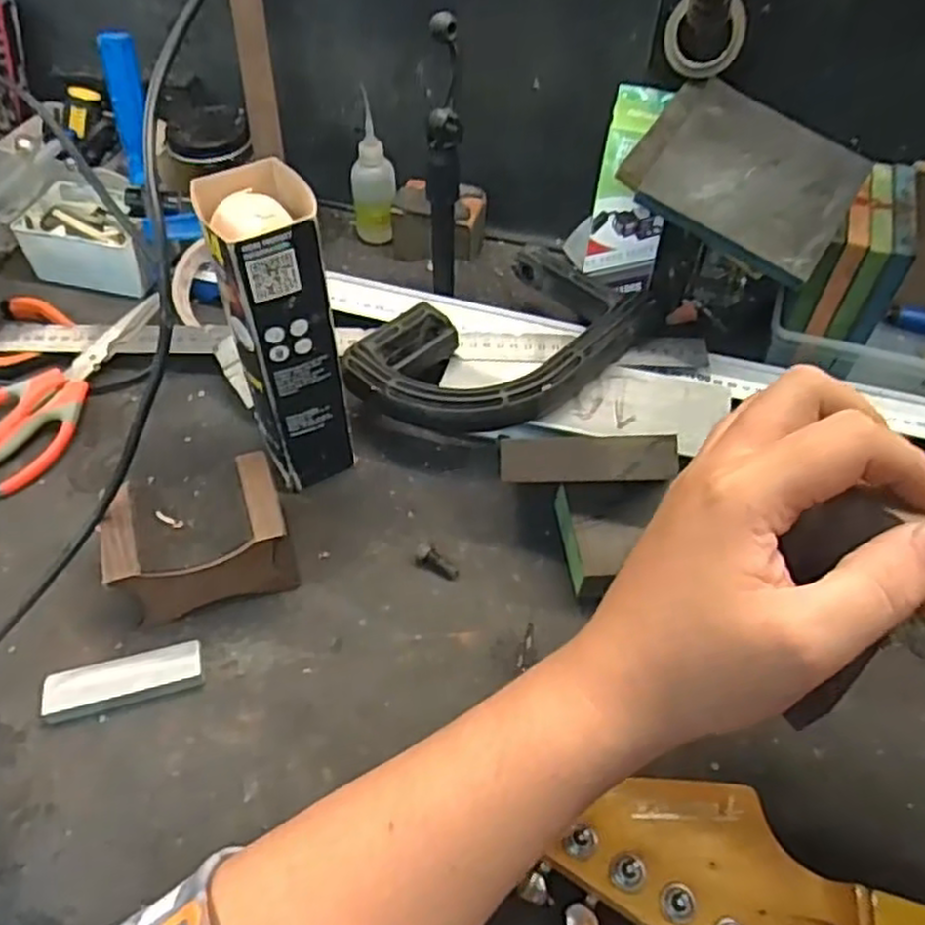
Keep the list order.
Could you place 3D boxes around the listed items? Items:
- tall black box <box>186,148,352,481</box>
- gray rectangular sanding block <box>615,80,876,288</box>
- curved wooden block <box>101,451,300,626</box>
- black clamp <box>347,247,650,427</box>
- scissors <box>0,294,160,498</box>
[{"bbox_3d":[-0.106,-0.072,0.437,0.058,0.183,0.070,-19,54,-17],"label":"tall black box"},{"bbox_3d":[0.181,-0.185,0.477,0.133,0.017,0.102,35,78,10],"label":"gray rectangular sanding block"},{"bbox_3d":[-0.149,0.046,0.428,0.095,0.059,0.069,-13,52,-13],"label":"curved wooden block"},{"bbox_3d":[0.031,-0.079,0.518,0.204,0.038,0.123,-33,59,-26],"label":"black clamp"},{"bbox_3d":[-0.296,-0.056,0.528,0.085,0.023,0.184,15,52,10],"label":"scissors"}]

